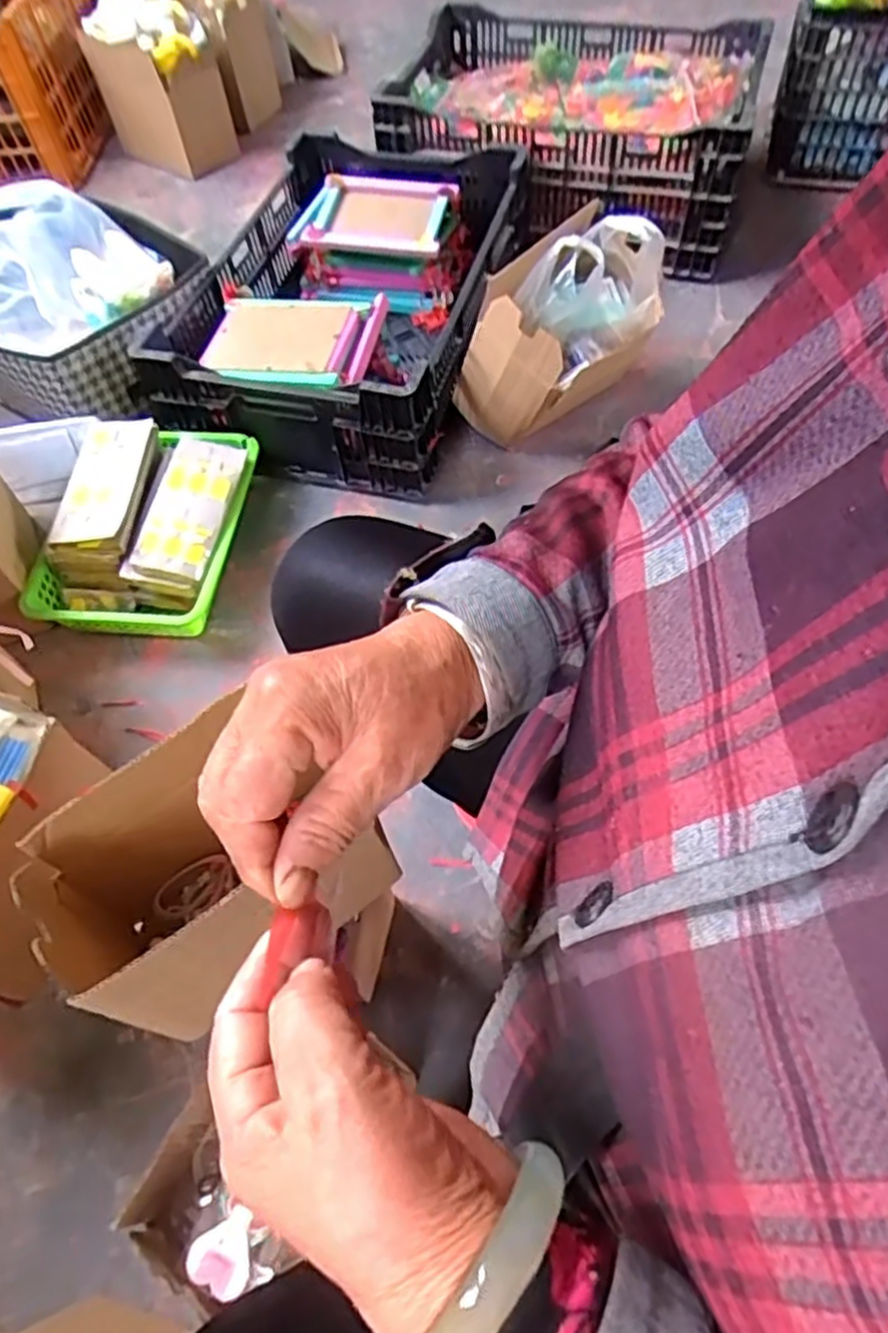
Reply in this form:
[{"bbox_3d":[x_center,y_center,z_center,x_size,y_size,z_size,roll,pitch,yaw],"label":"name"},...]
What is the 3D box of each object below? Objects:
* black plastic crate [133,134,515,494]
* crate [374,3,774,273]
[{"bbox_3d":[-0.143,-0.576,1.183,0.436,0.192,0.608,15,60,11],"label":"black plastic crate"},{"bbox_3d":[0.230,-0.962,1.331,0.593,0.194,0.459,14,60,11],"label":"crate"}]

